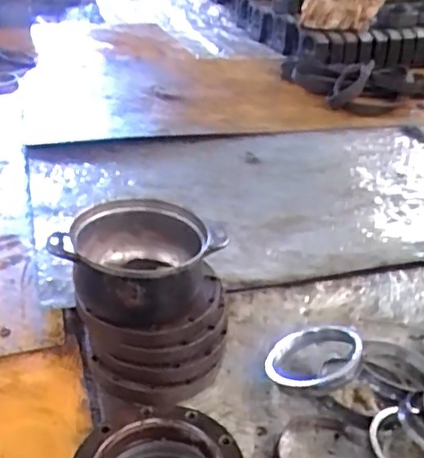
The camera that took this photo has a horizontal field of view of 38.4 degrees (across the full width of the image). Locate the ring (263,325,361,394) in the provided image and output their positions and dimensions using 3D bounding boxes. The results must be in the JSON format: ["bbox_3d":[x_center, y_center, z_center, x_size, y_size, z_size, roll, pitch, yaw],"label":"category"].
[{"bbox_3d":[0.176,0.234,1.092,0.176,0.024,0.177,-17,22,7],"label":"ring"}]

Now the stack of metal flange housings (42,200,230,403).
[{"bbox_3d":[-0.117,0.122,1.098,0.284,0.253,0.235,11,33,15],"label":"stack of metal flange housings"}]

